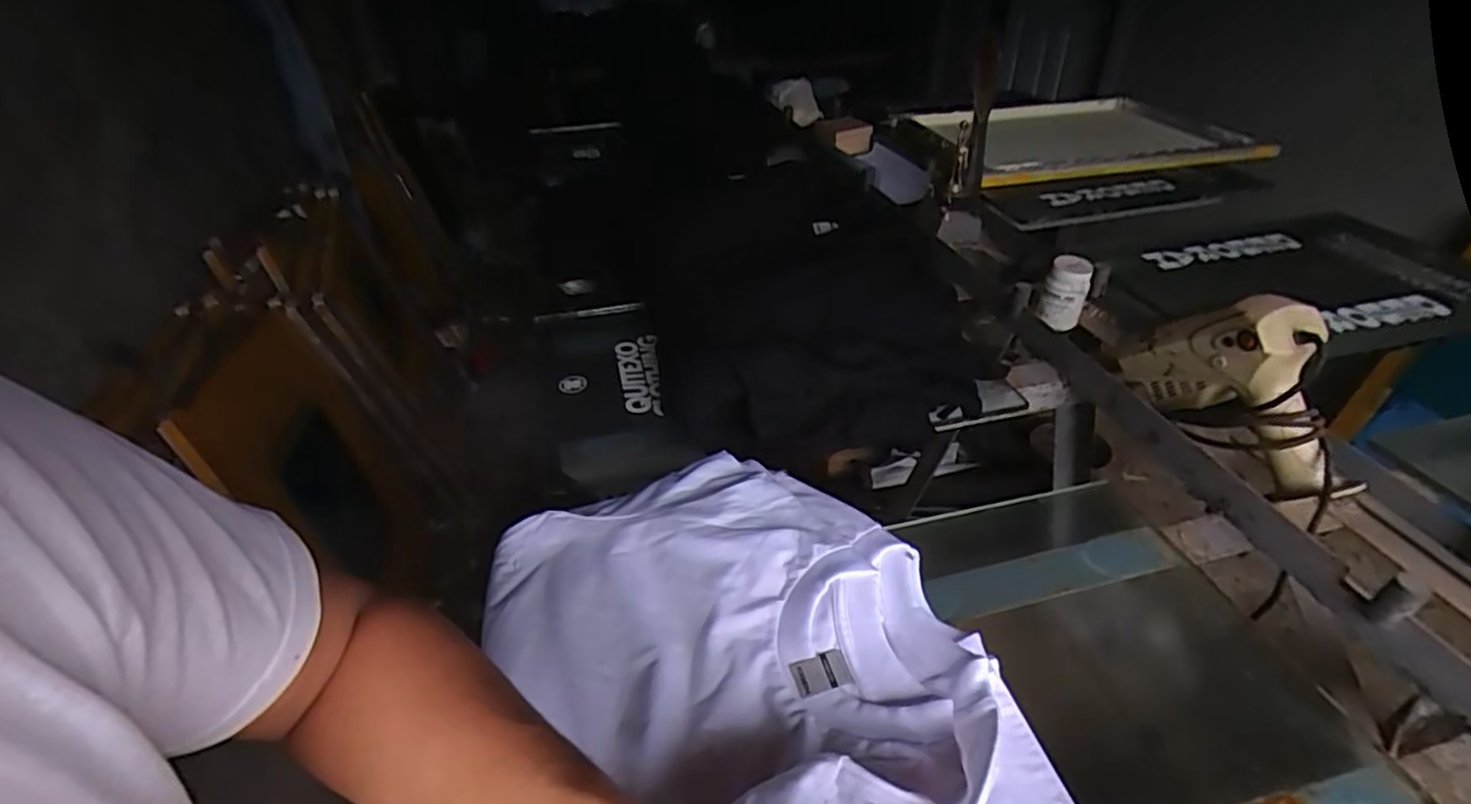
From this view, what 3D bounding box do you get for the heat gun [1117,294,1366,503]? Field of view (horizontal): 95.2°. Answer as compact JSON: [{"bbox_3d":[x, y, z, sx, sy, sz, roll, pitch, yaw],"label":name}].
[{"bbox_3d":[0.585,-0.025,0.795,0.072,0.201,0.304,-10,38,-12],"label":"heat gun"}]

